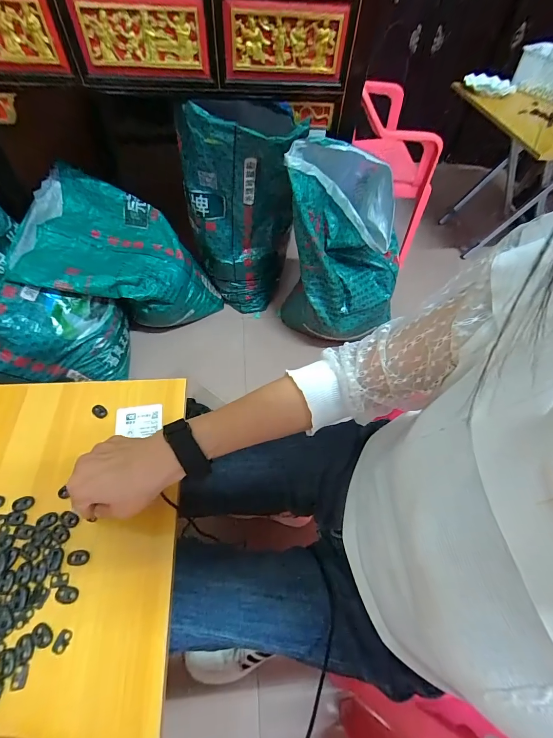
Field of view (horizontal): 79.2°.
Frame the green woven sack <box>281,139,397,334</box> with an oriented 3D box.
[{"bbox_3d":[0.181,-0.316,0.981,0.275,0.527,0.302,-28,63,-22],"label":"green woven sack"}]

